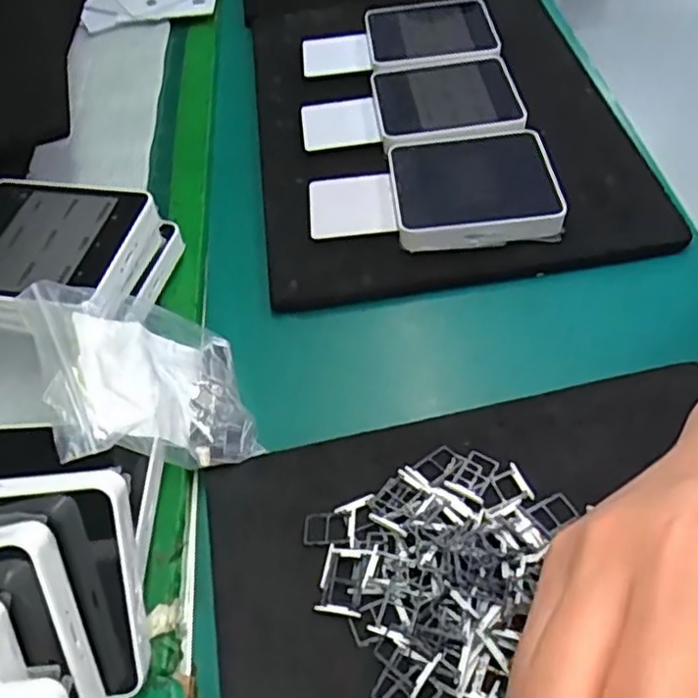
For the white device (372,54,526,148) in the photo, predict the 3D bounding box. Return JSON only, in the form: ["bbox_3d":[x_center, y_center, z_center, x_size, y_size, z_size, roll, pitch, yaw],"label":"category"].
[{"bbox_3d":[0.069,-0.176,0.467,0.097,0.012,0.089,-3,52,-2],"label":"white device"}]

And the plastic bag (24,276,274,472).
[{"bbox_3d":[-0.093,0.014,0.310,0.021,0.107,0.085,-38,60,23],"label":"plastic bag"}]

